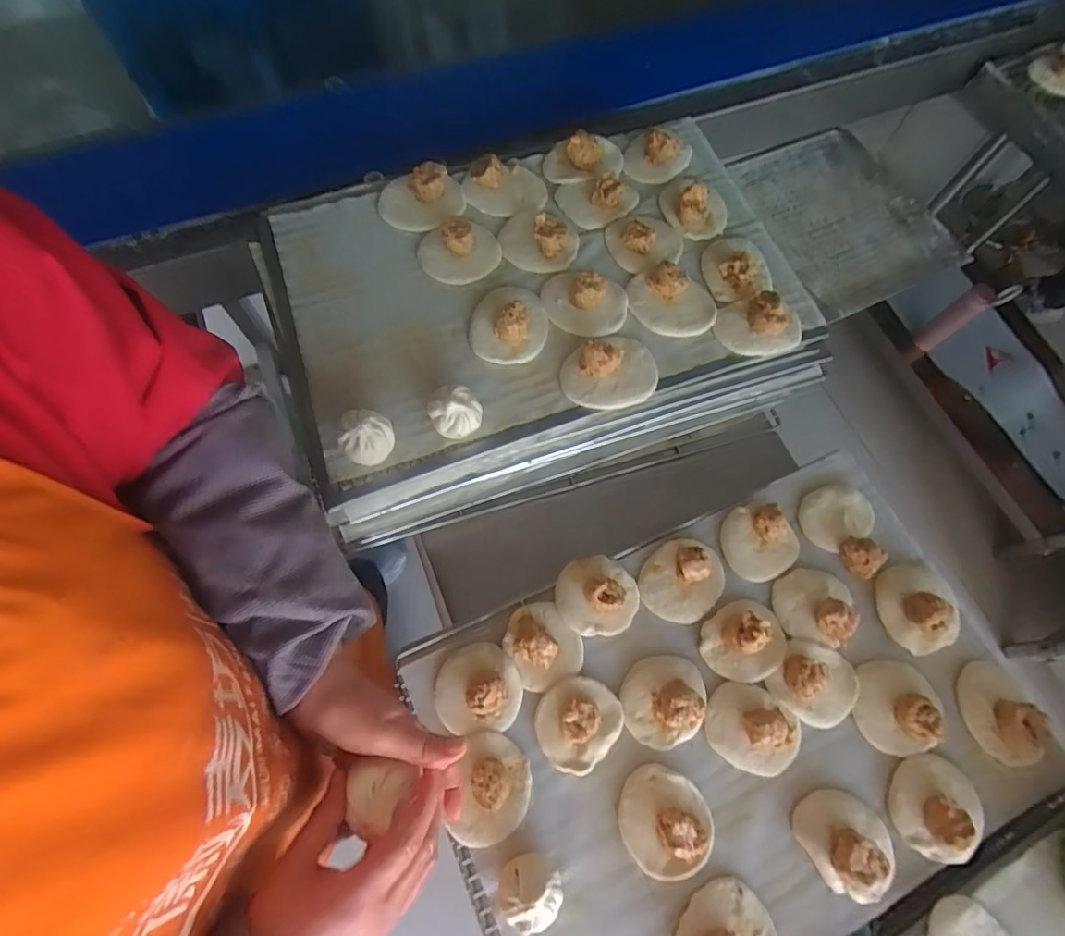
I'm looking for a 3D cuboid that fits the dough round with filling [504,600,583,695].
[{"bbox_3d":[0.011,0.181,0.542,0.071,0.035,0.081,-26,73,-12],"label":"dough round with filling"}]

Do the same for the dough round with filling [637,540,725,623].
[{"bbox_3d":[0.169,0.120,0.572,0.096,0.041,0.081,-41,76,-16],"label":"dough round with filling"}]

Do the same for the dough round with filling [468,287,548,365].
[{"bbox_3d":[-0.026,-0.173,0.594,0.085,0.039,0.104,13,69,2],"label":"dough round with filling"}]

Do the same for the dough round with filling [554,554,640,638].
[{"bbox_3d":[0.071,0.135,0.564,0.088,0.031,0.083,1,69,-2],"label":"dough round with filling"}]

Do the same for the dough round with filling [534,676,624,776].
[{"bbox_3d":[0.046,0.251,0.520,0.086,0.026,0.075,-41,76,-16],"label":"dough round with filling"}]

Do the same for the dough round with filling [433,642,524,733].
[{"bbox_3d":[-0.055,0.226,0.527,0.087,0.036,0.081,1,69,-2],"label":"dough round with filling"}]

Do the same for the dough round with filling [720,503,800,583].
[{"bbox_3d":[0.260,0.081,0.592,0.079,0.042,0.083,1,69,-2],"label":"dough round with filling"}]

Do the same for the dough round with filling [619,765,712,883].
[{"bbox_3d":[0.126,0.333,0.491,0.082,0.033,0.089,1,69,-2],"label":"dough round with filling"}]

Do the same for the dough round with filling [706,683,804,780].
[{"bbox_3d":[0.223,0.261,0.523,0.091,0.041,0.080,13,69,2],"label":"dough round with filling"}]

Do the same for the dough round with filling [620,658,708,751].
[{"bbox_3d":[0.134,0.236,0.530,0.081,0.032,0.084,1,69,-2],"label":"dough round with filling"}]

